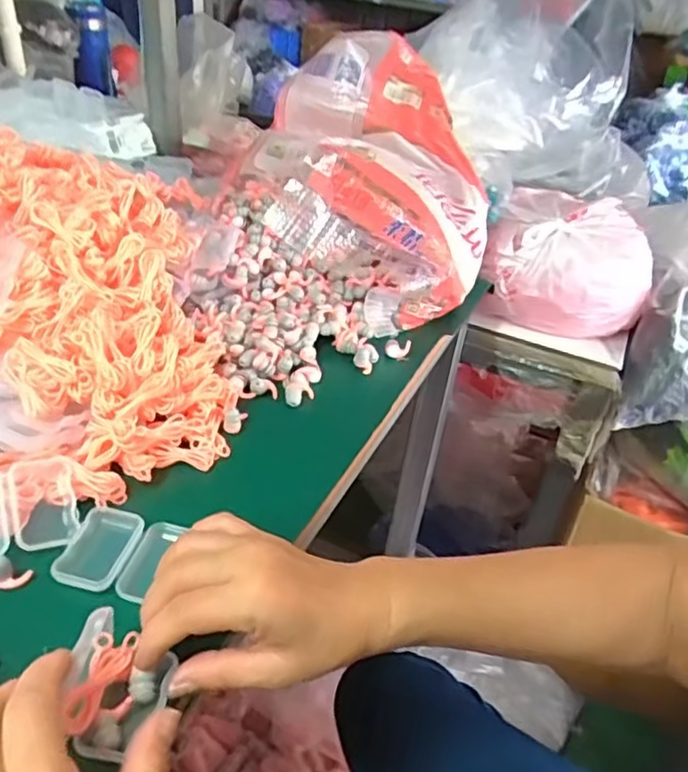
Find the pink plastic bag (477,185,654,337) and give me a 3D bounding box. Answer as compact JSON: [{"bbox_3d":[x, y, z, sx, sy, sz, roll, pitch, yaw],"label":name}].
[{"bbox_3d":[0.288,-0.164,0.816,0.201,0.121,0.185,17,38,13],"label":"pink plastic bag"}]

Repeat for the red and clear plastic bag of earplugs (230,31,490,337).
[{"bbox_3d":[0.025,-0.221,0.656,0.267,0.184,0.239,24,40,21],"label":"red and clear plastic bag of earplugs"}]

